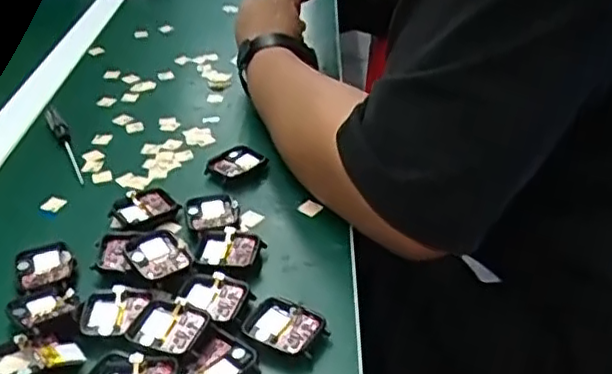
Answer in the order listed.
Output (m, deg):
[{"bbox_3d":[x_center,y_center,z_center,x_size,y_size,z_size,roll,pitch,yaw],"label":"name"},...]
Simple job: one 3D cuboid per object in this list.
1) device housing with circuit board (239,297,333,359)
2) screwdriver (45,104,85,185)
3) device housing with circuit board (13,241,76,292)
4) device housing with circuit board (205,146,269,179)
[{"bbox_3d":[-0.013,0.083,0.391,0.047,0.010,0.032,15,38,25],"label":"device housing with circuit board"},{"bbox_3d":[-0.217,-0.042,0.593,0.014,0.010,0.137,-19,37,-22],"label":"screwdriver"},{"bbox_3d":[-0.177,0.054,0.446,0.038,0.008,0.043,-15,36,-17],"label":"device housing with circuit board"},{"bbox_3d":[-0.058,-0.019,0.548,0.047,0.011,0.033,-30,42,-34],"label":"device housing with circuit board"}]

